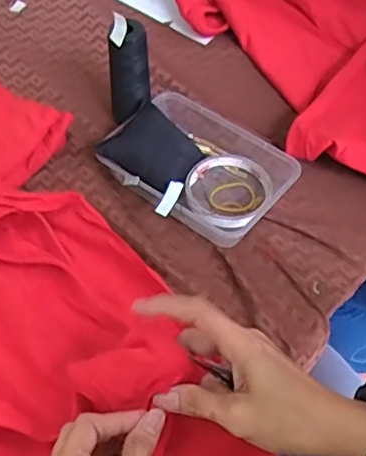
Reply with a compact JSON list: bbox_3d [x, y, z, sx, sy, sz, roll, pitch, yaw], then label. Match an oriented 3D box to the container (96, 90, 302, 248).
[{"bbox_3d":[0.018,-0.058,0.579,0.167,0.035,0.128,29,59,17],"label":"container"}]

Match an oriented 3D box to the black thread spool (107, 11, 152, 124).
[{"bbox_3d":[-0.054,-0.152,0.588,0.039,0.119,0.026,-12,56,-11],"label":"black thread spool"}]

